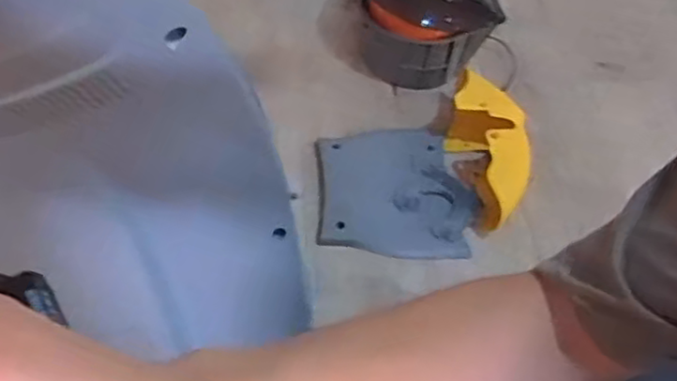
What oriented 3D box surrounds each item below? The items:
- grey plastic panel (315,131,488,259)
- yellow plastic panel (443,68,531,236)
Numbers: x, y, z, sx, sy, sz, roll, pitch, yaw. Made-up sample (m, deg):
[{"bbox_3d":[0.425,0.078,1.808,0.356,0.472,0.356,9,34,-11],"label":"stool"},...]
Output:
[{"bbox_3d":[0.107,0.001,1.251,0.278,0.036,0.279,1,51,-4],"label":"grey plastic panel"},{"bbox_3d":[0.288,-0.063,1.271,0.129,0.131,0.288,-2,51,-6],"label":"yellow plastic panel"}]

